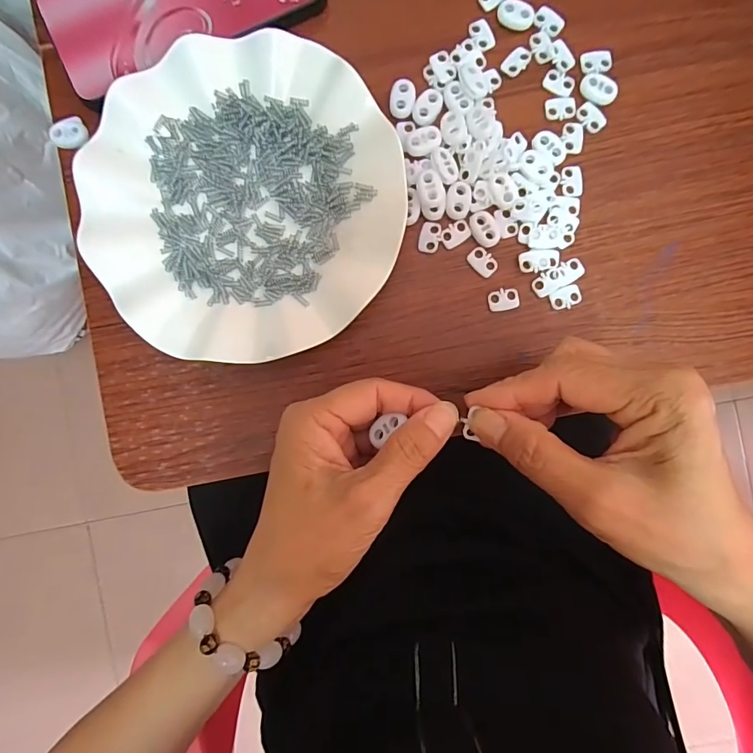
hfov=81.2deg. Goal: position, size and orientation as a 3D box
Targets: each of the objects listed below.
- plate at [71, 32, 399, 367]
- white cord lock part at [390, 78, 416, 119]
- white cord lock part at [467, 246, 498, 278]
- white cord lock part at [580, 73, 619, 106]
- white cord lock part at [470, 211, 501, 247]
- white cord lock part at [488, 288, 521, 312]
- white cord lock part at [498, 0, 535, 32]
[{"bbox_3d":[-0.077,-0.104,0.261,0.180,0.024,0.184,0,92,0],"label":"plate"},{"bbox_3d":[0.016,-0.172,0.270,0.015,0.004,0.023,12,92,-1],"label":"white cord lock part"},{"bbox_3d":[0.066,-0.071,0.272,0.013,0.004,0.019,-43,92,1],"label":"white cord lock part"},{"bbox_3d":[0.137,-0.177,0.270,0.022,0.006,0.017,34,92,-2],"label":"white cord lock part"},{"bbox_3d":[0.067,-0.091,0.270,0.014,0.004,0.023,-24,92,1],"label":"white cord lock part"},{"bbox_3d":[0.079,-0.048,0.271,0.019,0.004,0.014,-8,92,0],"label":"white cord lock part"},{"bbox_3d":[0.086,-0.224,0.272,0.022,0.004,0.015,28,92,-1],"label":"white cord lock part"}]

